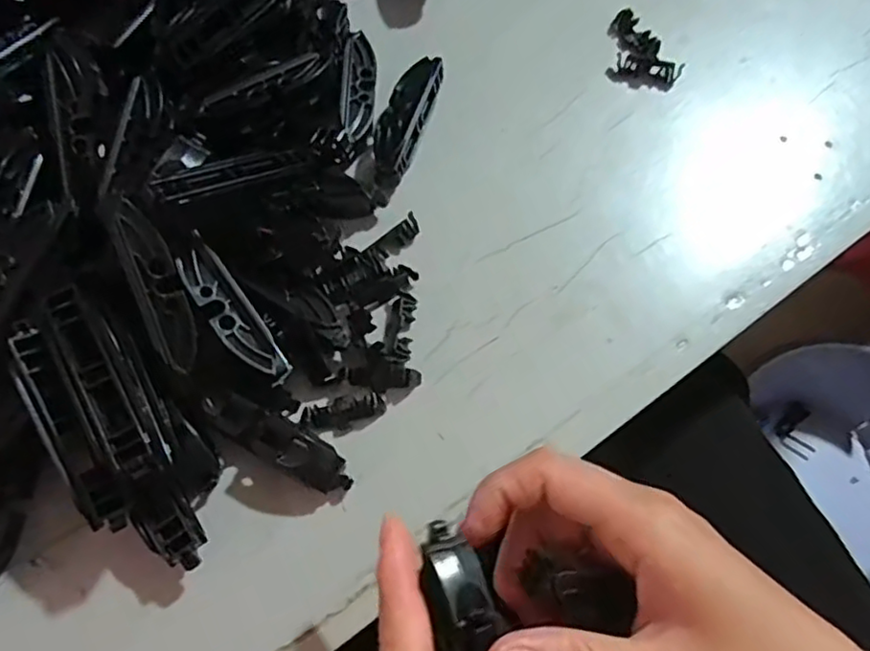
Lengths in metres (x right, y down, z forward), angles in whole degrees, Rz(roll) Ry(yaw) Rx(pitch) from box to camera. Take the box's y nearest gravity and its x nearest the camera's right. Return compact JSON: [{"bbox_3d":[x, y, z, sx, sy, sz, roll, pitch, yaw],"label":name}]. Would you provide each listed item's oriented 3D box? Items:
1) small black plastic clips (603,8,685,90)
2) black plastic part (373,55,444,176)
[{"bbox_3d":[0.117,-0.153,0.354,0.039,0.009,0.045,11,68,2],"label":"small black plastic clips"},{"bbox_3d":[-0.014,-0.108,0.327,0.021,0.014,0.073,18,68,4],"label":"black plastic part"}]

